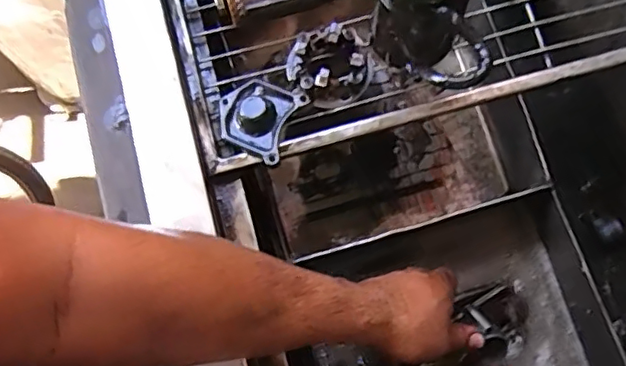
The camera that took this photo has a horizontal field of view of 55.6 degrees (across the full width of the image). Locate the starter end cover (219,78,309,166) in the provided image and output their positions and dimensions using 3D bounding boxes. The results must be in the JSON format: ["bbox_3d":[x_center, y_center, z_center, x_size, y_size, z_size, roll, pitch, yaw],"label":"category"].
[{"bbox_3d":[-0.048,-0.059,0.503,0.066,0.013,0.065,26,79,7],"label":"starter end cover"}]

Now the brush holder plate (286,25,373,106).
[{"bbox_3d":[0.014,-0.102,0.503,0.071,0.023,0.062,-5,77,0],"label":"brush holder plate"}]

